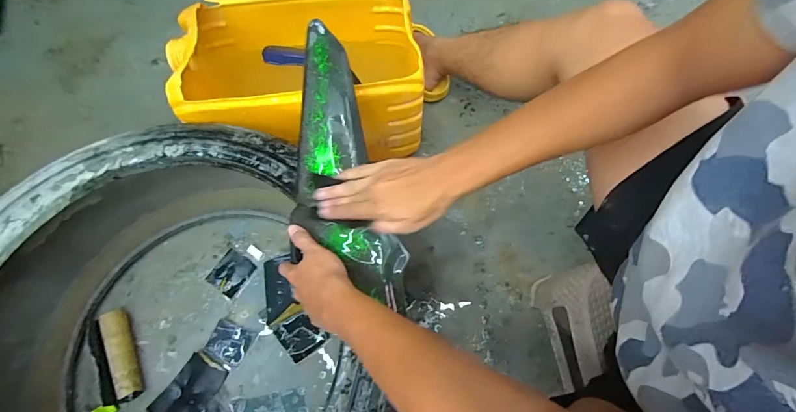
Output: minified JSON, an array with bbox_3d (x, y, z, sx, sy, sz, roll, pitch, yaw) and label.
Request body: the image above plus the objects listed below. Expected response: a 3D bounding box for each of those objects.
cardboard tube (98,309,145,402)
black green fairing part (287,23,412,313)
[{"bbox_3d":[-0.453,0.242,0.632,0.037,0.042,0.144,-27,69,-10],"label":"cardboard tube"},{"bbox_3d":[-0.086,-0.056,0.486,0.121,0.047,0.358,-14,80,-5],"label":"black green fairing part"}]

